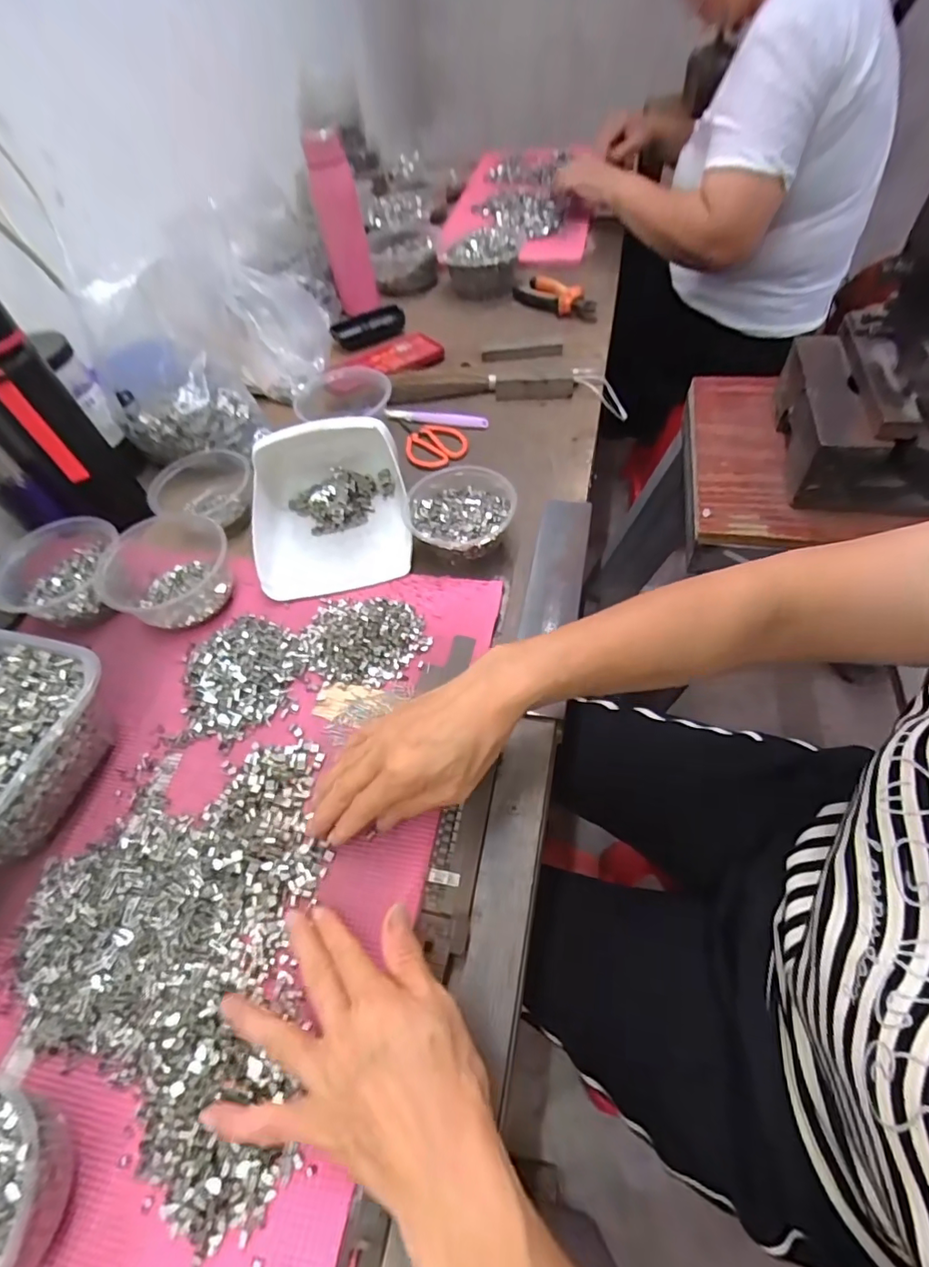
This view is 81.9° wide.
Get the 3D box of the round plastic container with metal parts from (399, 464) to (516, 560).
[{"bbox_3d":[-0.003,-0.114,0.531,0.106,0.049,0.104,3,56,9],"label":"round plastic container with metal parts"}]

